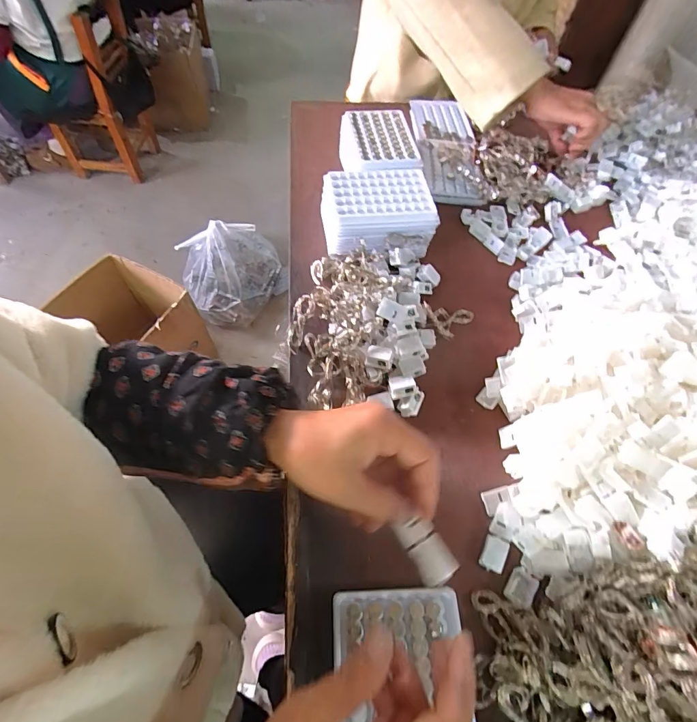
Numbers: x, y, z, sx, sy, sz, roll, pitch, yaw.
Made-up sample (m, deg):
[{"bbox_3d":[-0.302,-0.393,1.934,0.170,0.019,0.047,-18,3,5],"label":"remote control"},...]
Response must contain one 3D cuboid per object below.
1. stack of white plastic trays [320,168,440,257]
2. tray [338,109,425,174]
[{"bbox_3d":[0.035,-0.187,0.497,0.138,0.064,0.104,-7,60,-7],"label":"stack of white plastic trays"},{"bbox_3d":[0.040,-0.299,0.563,0.103,0.058,0.136,-5,60,-6],"label":"tray"}]

